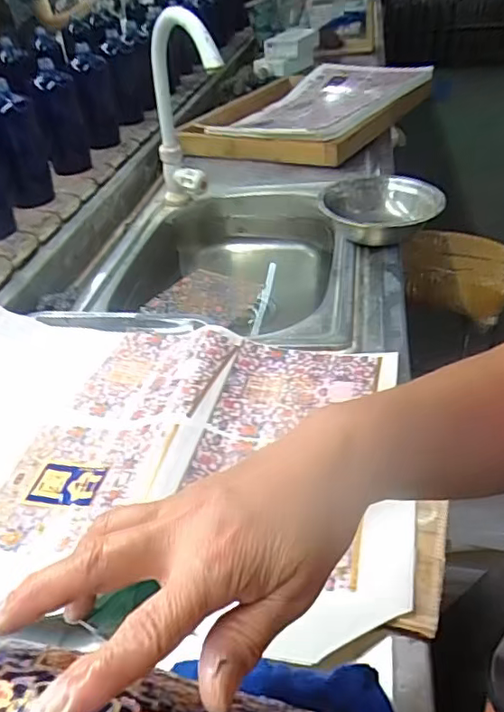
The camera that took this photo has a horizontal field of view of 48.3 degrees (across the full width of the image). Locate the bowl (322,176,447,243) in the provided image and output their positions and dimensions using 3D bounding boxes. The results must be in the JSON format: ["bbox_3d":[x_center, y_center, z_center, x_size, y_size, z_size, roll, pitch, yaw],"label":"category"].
[{"bbox_3d":[0.178,-0.200,0.772,0.156,0.055,0.172,12,42,21],"label":"bowl"}]

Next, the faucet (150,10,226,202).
[{"bbox_3d":[-0.107,-0.361,0.838,0.057,0.324,0.138,-21,65,-21],"label":"faucet"}]

